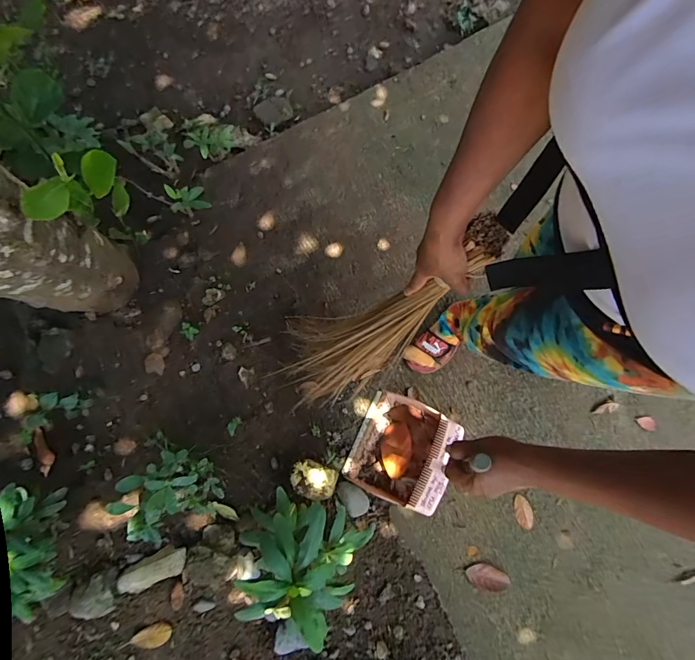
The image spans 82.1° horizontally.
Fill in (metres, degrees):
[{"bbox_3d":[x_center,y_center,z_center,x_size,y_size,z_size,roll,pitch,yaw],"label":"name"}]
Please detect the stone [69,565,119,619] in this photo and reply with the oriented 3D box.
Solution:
[{"bbox_3d":[-0.628,0.662,0.990,0.117,0.060,0.102,-23,81,-4],"label":"stone"}]

